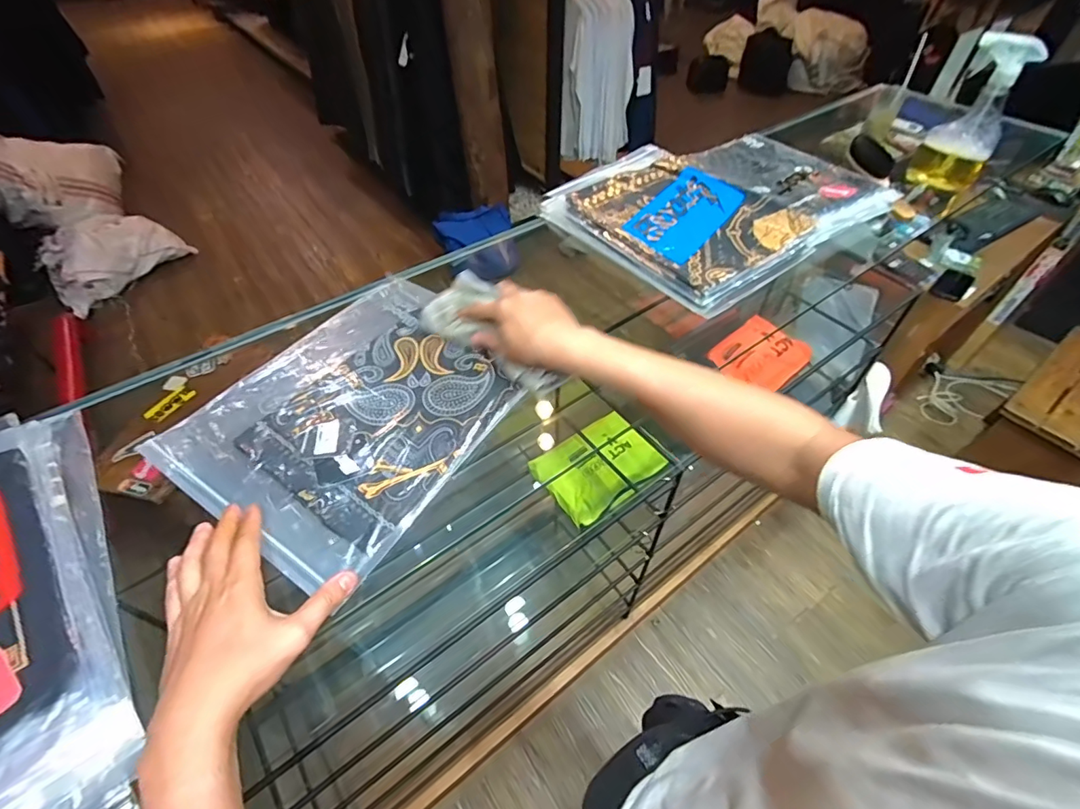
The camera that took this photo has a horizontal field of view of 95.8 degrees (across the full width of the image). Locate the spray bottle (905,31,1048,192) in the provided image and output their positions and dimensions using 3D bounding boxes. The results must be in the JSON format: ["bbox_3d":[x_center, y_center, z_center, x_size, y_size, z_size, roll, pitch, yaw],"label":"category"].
[{"bbox_3d":[0.712,-0.469,0.800,0.105,0.214,0.085,34,58,26],"label":"spray bottle"}]

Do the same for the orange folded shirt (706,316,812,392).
[{"bbox_3d":[0.651,-0.143,1.441,0.291,0.049,0.212,-38,73,-20],"label":"orange folded shirt"}]

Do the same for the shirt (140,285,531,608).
[{"bbox_3d":[-0.191,-0.005,0.534,0.269,0.010,0.332,26,54,20],"label":"shirt"}]

